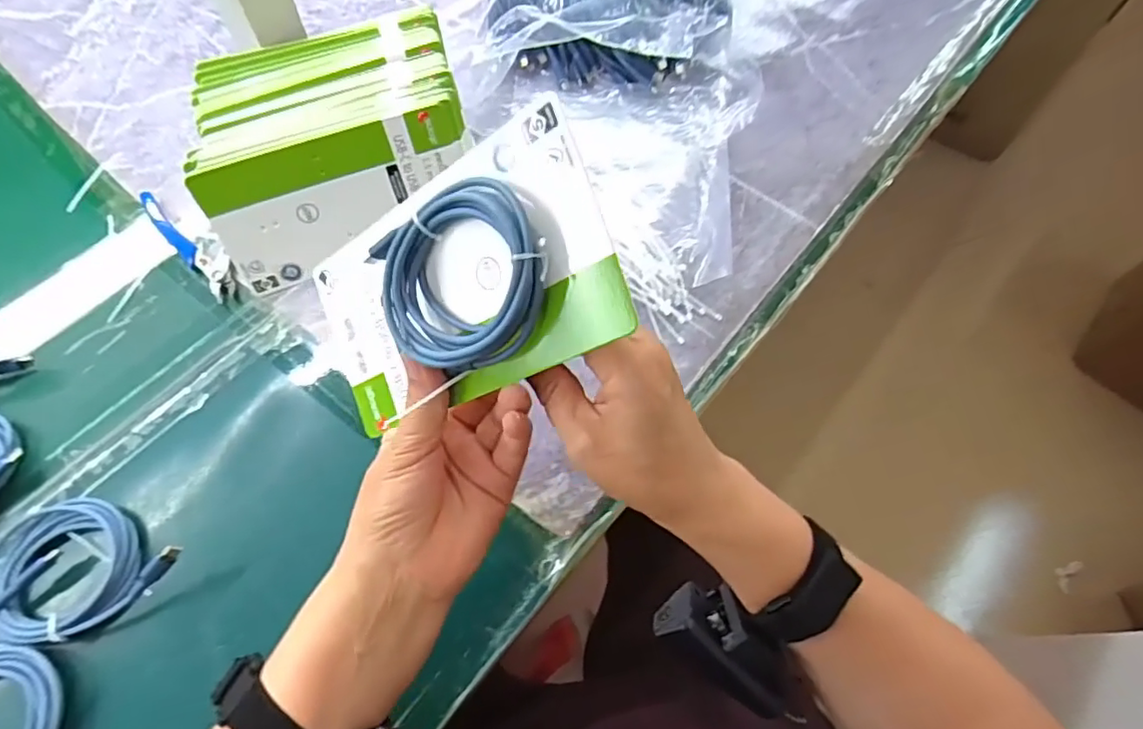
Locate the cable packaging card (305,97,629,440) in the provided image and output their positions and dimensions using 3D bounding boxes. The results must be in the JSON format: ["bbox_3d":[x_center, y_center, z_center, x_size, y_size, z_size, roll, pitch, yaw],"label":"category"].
[{"bbox_3d":[-0.062,-0.033,0.271,0.176,0.021,0.099,-21,86,34],"label":"cable packaging card"}]

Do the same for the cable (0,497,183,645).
[{"bbox_3d":[-0.312,0.123,0.354,0.131,0.031,0.088,26,66,11],"label":"cable"}]

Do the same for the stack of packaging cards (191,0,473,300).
[{"bbox_3d":[-0.180,-0.165,0.463,0.197,0.101,0.142,-20,66,-11],"label":"stack of packaging cards"}]

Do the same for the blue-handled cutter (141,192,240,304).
[{"bbox_3d":[-0.303,-0.098,0.476,0.036,0.014,0.124,-40,71,-19],"label":"blue-handled cutter"}]

